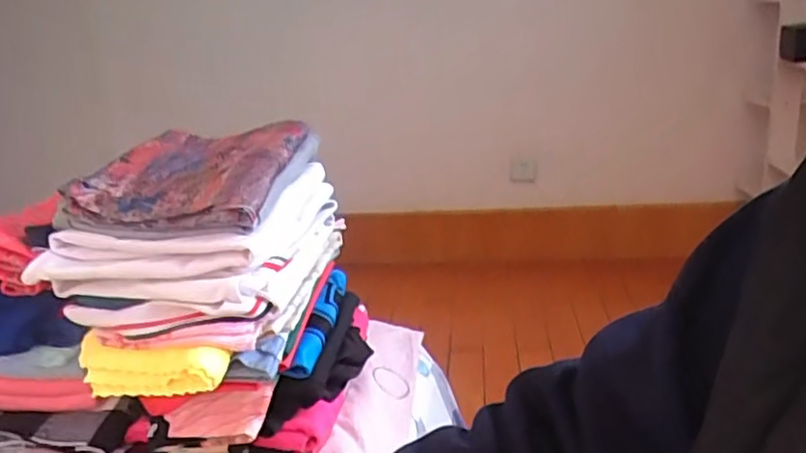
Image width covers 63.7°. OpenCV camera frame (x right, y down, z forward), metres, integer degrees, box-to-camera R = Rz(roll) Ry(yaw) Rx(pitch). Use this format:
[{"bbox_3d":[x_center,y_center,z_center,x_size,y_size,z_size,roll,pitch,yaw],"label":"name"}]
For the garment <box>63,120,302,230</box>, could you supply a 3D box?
[{"bbox_3d":[-0.221,-0.060,0.701,0.207,0.055,0.214,0,21,11],"label":"garment"}]

